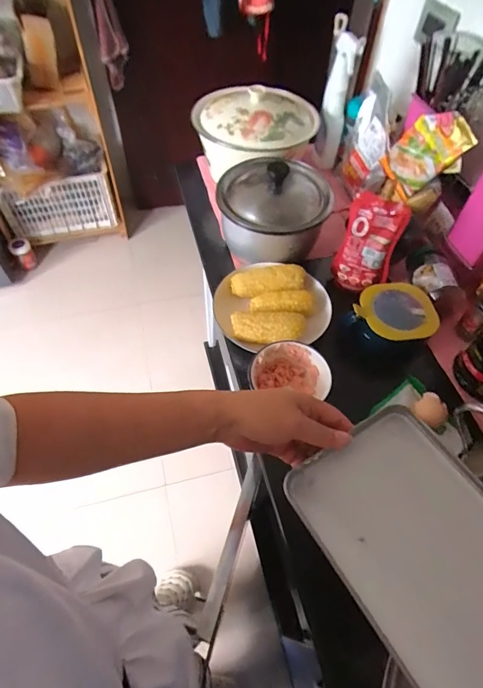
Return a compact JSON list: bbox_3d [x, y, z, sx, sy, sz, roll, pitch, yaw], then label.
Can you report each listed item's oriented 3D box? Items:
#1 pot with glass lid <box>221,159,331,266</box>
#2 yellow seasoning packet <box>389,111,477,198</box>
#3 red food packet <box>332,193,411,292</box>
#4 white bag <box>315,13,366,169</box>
[{"bbox_3d":[0.061,-0.261,0.733,0.189,0.133,0.205,1,56,-1],"label":"pot with glass lid"},{"bbox_3d":[0.330,-0.347,0.699,0.019,0.136,0.099,-16,77,-31],"label":"yellow seasoning packet"},{"bbox_3d":[0.215,-0.165,0.670,0.094,0.164,0.040,22,58,13],"label":"red food packet"},{"bbox_3d":[0.206,-0.522,0.871,0.057,0.279,0.064,2,56,0],"label":"white bag"}]

